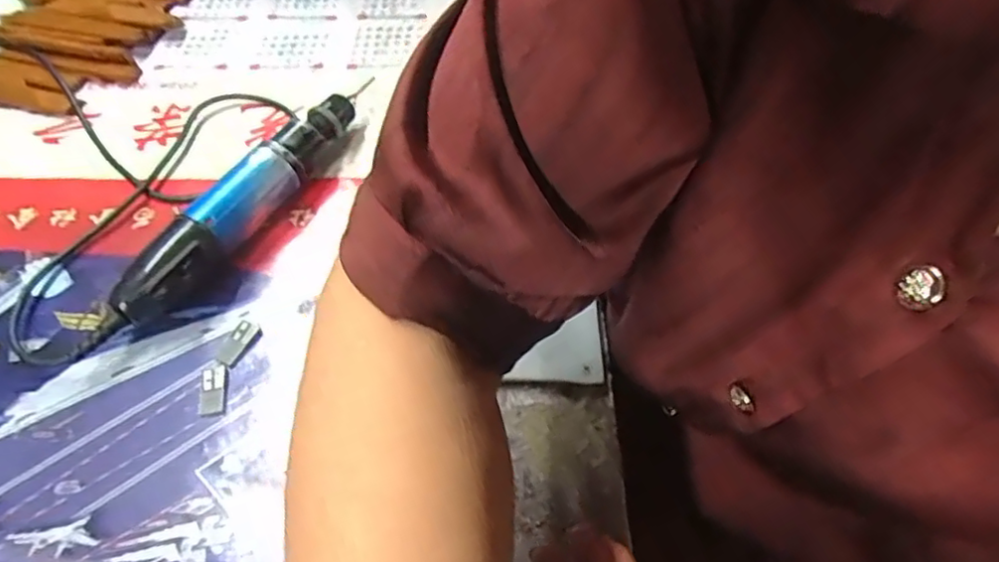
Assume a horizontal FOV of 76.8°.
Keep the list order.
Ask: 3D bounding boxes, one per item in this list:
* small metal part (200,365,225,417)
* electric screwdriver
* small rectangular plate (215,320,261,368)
[{"bbox_3d":[-0.163,0.062,0.358,0.014,0.004,0.031,-11,55,-6],"label":"small metal part"},{"bbox_3d":[-0.164,-0.060,0.420,0.038,0.040,0.217,19,58,14],"label":"electric screwdriver"},{"bbox_3d":[-0.155,0.037,0.374,0.017,0.004,0.028,22,58,16],"label":"small rectangular plate"}]

